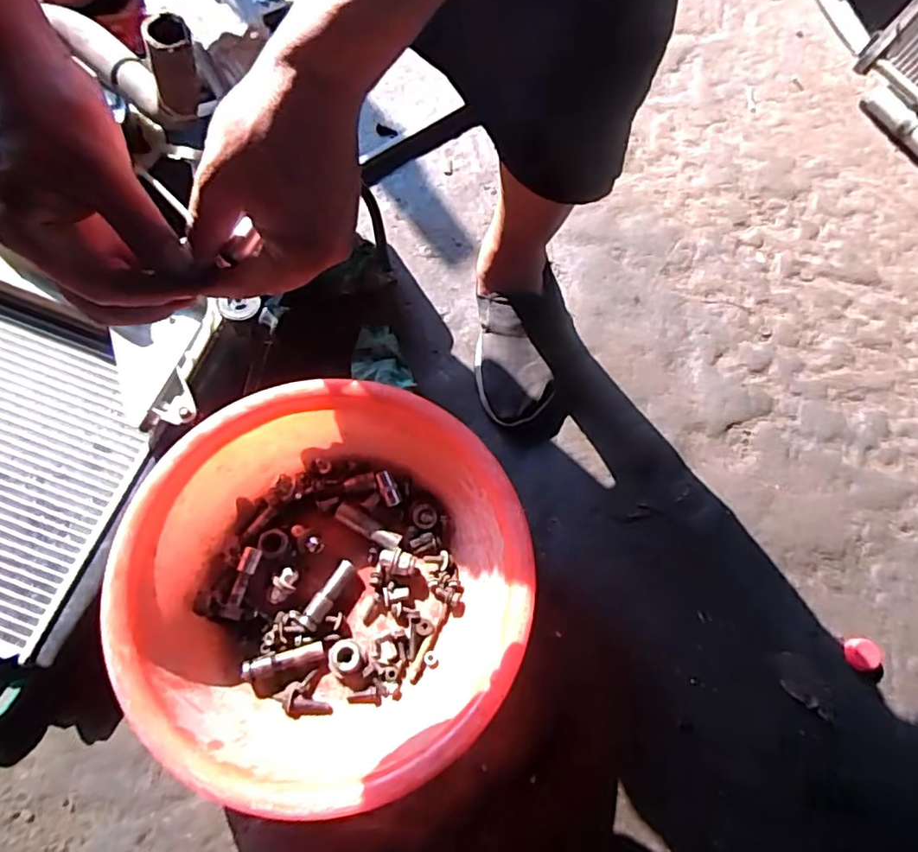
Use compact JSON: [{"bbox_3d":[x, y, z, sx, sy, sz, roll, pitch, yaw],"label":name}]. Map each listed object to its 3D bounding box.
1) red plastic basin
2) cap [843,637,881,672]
[{"bbox_3d":[-0.122,0.149,0.581,0.346,0.148,0.359,1,70,-2],"label":"red plastic basin"},{"bbox_3d":[0.438,0.248,0.637,0.035,0.012,0.033,1,70,-2],"label":"cap"}]

